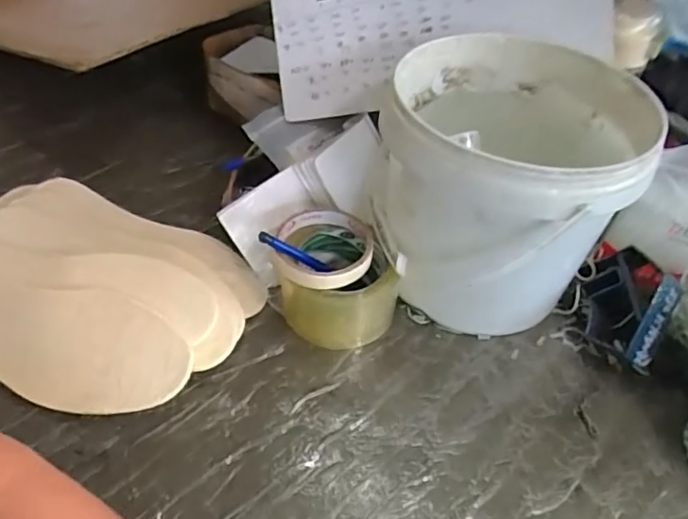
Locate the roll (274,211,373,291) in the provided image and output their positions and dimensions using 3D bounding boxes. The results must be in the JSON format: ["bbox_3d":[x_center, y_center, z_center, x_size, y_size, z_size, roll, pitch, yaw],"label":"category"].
[{"bbox_3d":[-0.017,-0.010,0.483,0.080,0.020,0.081,2,46,-2],"label":"roll"}]

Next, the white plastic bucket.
[{"bbox_3d":[0.130,-0.061,0.505,0.210,0.198,0.209,3,45,-3],"label":"white plastic bucket"}]

